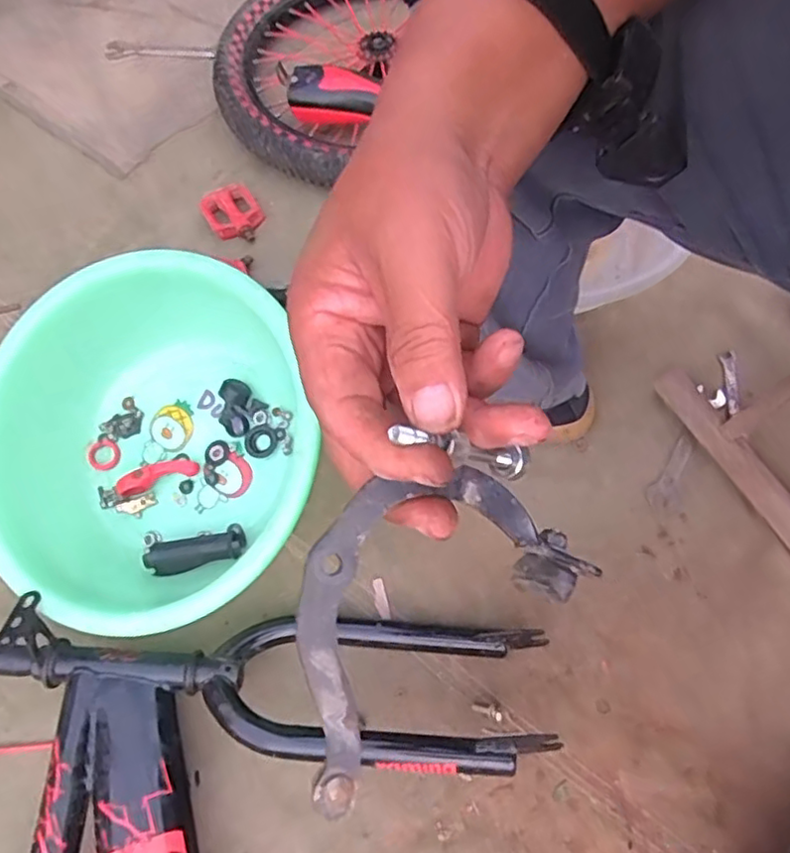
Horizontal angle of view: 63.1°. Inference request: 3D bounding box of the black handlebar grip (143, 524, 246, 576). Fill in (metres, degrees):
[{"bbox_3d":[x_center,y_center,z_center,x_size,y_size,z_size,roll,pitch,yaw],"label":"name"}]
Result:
[{"bbox_3d":[-0.210,0.131,0.673,0.103,0.032,0.036,-13,62,-4],"label":"black handlebar grip"}]

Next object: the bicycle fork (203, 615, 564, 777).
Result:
[{"bbox_3d":[-0.019,0.235,0.586,0.301,0.040,0.138,4,41,3],"label":"bicycle fork"}]

